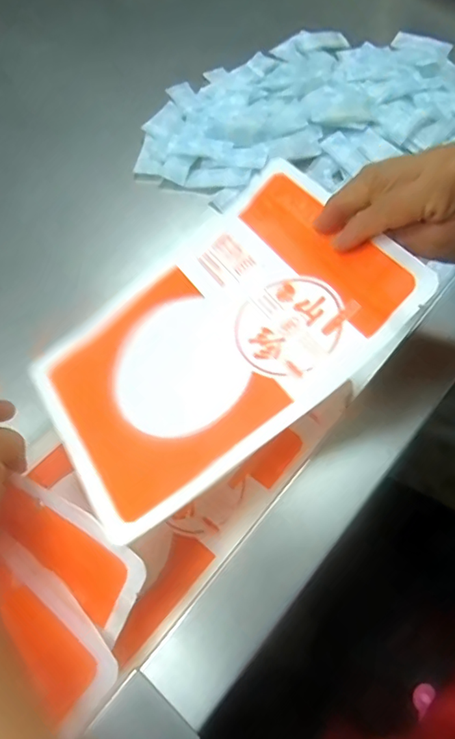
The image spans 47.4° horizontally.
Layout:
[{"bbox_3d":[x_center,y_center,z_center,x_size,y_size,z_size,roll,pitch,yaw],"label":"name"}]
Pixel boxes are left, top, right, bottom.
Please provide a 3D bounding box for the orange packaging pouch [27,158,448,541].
[{"bbox_3d":[-0.012,-0.023,0.342,0.238,0.024,0.155,-38,63,-2],"label":"orange packaging pouch"}]

